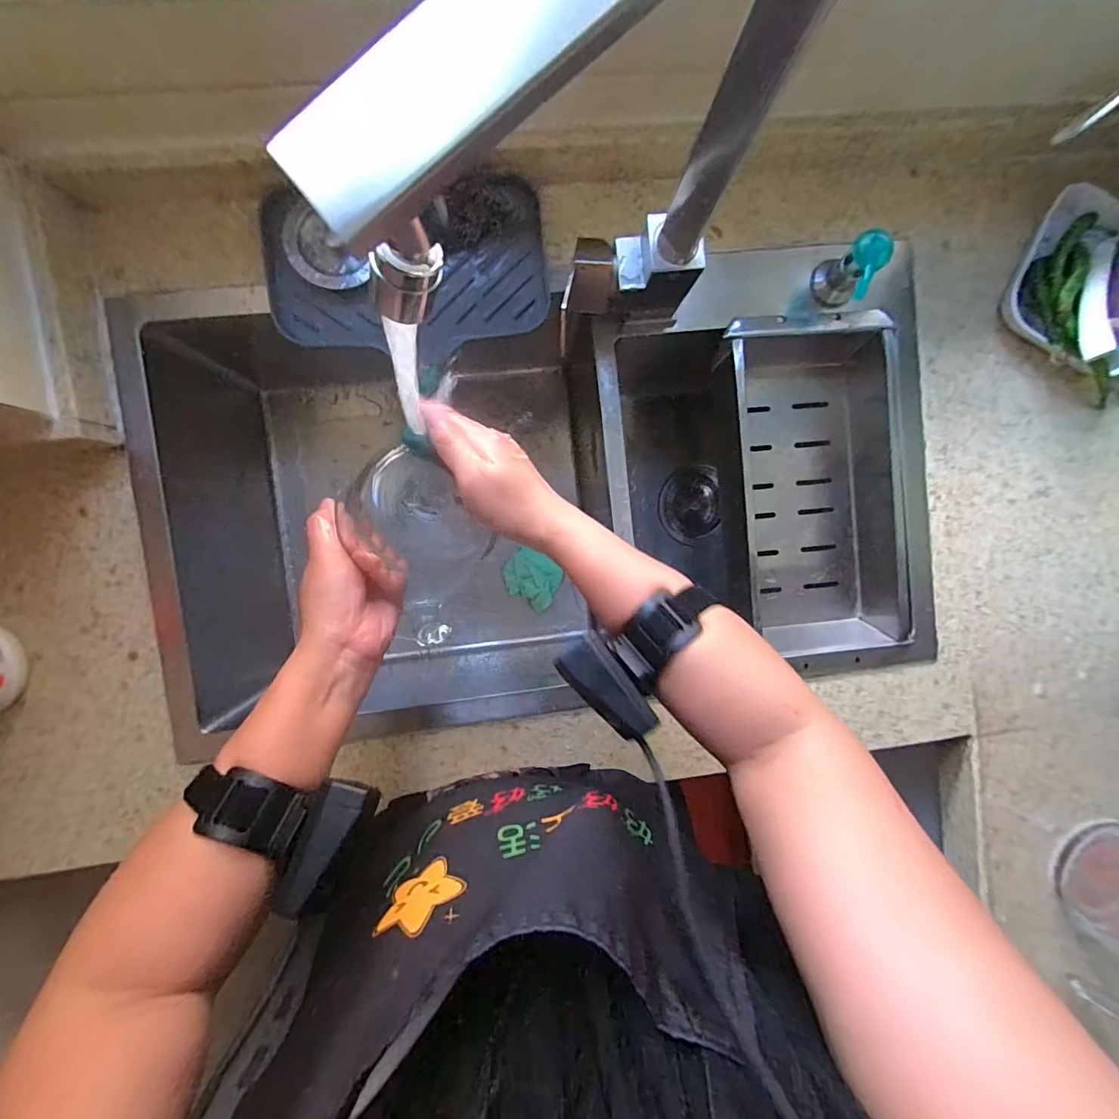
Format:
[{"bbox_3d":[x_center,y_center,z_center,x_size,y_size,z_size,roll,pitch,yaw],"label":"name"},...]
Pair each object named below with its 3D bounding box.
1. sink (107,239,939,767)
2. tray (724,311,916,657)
[{"bbox_3d":[-0.003,-0.063,0.557,0.760,0.210,0.442,-6,93,-4],"label":"sink"},{"bbox_3d":[0.263,-0.070,0.508,0.173,0.074,0.345,-5,93,-4],"label":"tray"}]

